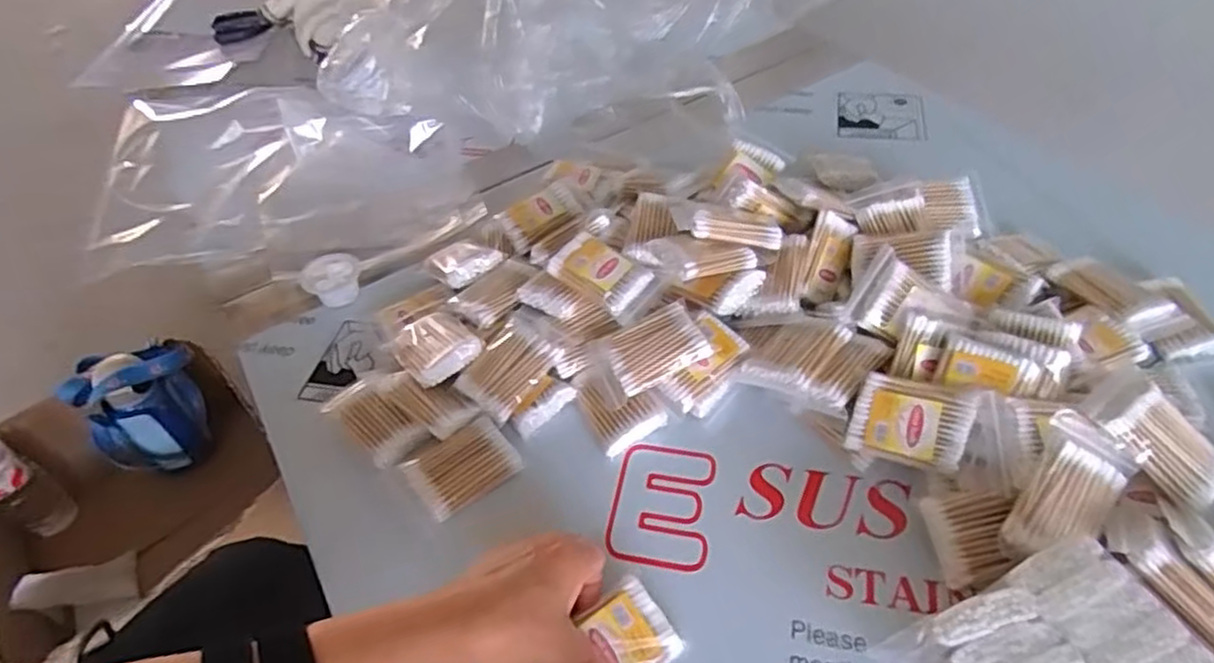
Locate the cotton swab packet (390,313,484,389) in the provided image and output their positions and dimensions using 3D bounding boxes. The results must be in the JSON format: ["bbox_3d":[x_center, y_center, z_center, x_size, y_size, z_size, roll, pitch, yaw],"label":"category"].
[{"bbox_3d":[-0.143,0.010,0.581,0.061,0.020,0.076,-38,44,-21],"label":"cotton swab packet"}]

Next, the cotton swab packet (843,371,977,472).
[{"bbox_3d":[0.214,0.065,0.495,0.076,0.010,0.056,14,81,26],"label":"cotton swab packet"}]

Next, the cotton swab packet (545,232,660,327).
[{"bbox_3d":[-0.002,-0.049,0.587,0.086,0.018,0.054,36,63,15],"label":"cotton swab packet"}]

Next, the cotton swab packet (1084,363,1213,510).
[{"bbox_3d":[0.354,0.067,0.449,0.054,0.011,0.087,-35,76,-19],"label":"cotton swab packet"}]

